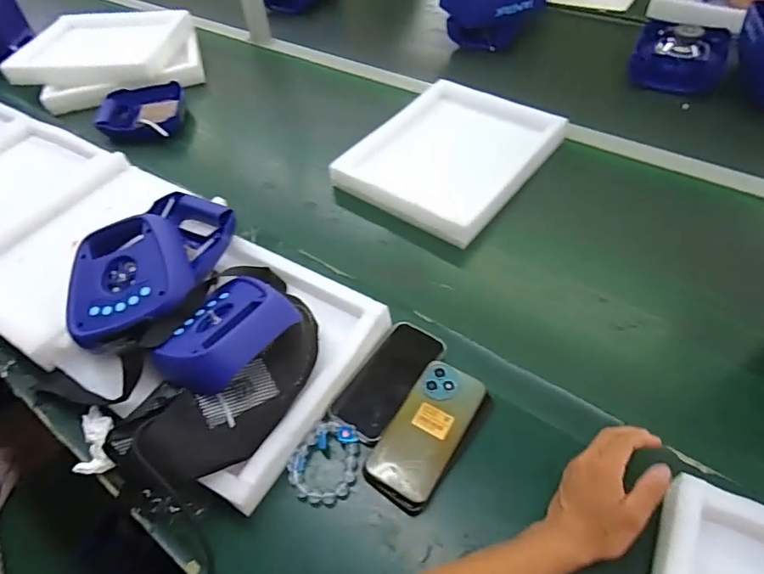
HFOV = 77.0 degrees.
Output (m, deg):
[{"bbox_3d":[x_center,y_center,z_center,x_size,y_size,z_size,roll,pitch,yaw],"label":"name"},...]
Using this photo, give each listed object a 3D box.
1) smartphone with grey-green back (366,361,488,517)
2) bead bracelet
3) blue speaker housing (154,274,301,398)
[{"bbox_3d":[0.051,0.160,0.541,0.080,0.014,0.166,25,56,23],"label":"smartphone with grey-green back"},{"bbox_3d":[-0.063,0.193,0.528,0.072,0.016,0.084,8,51,10],"label":"bead bracelet"},{"bbox_3d":[-0.188,0.054,0.570,0.153,0.045,0.152,-42,31,-22],"label":"blue speaker housing"}]

